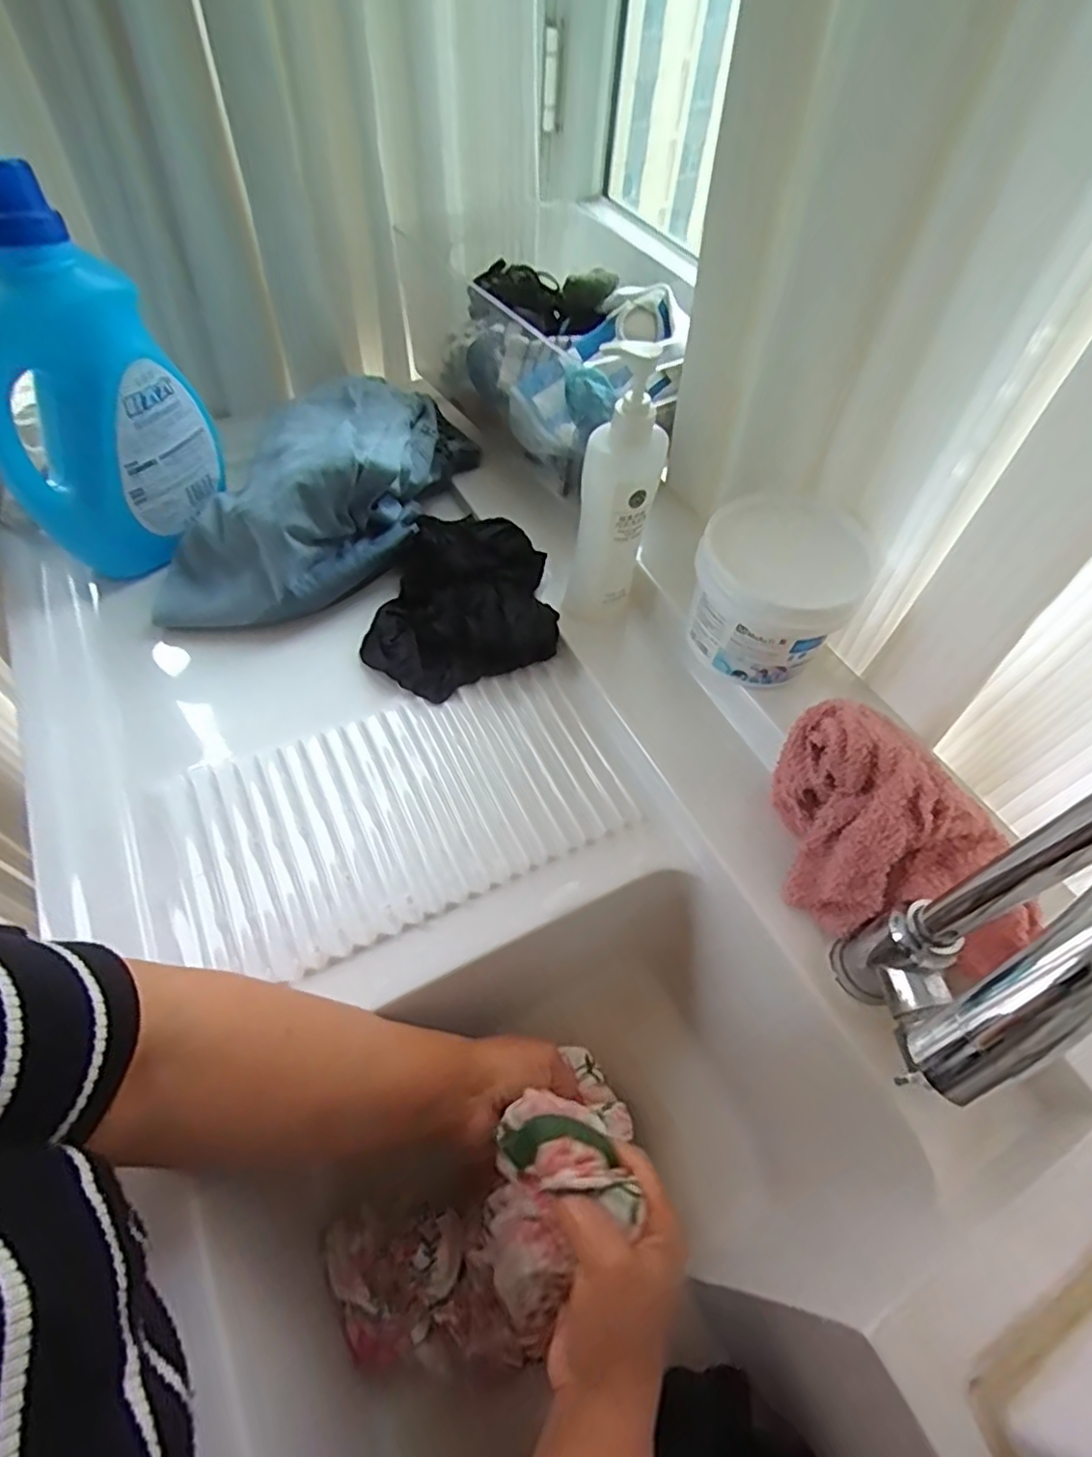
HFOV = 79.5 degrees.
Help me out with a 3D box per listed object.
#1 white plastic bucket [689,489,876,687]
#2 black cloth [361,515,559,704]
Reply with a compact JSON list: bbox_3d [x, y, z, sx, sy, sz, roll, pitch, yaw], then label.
[{"bbox_3d":[0.176,-0.107,0.512,0.120,0.106,0.112,2,56,-2],"label":"white plastic bucket"},{"bbox_3d":[-0.080,-0.117,0.608,0.173,0.061,0.186,-3,57,-5],"label":"black cloth"}]

